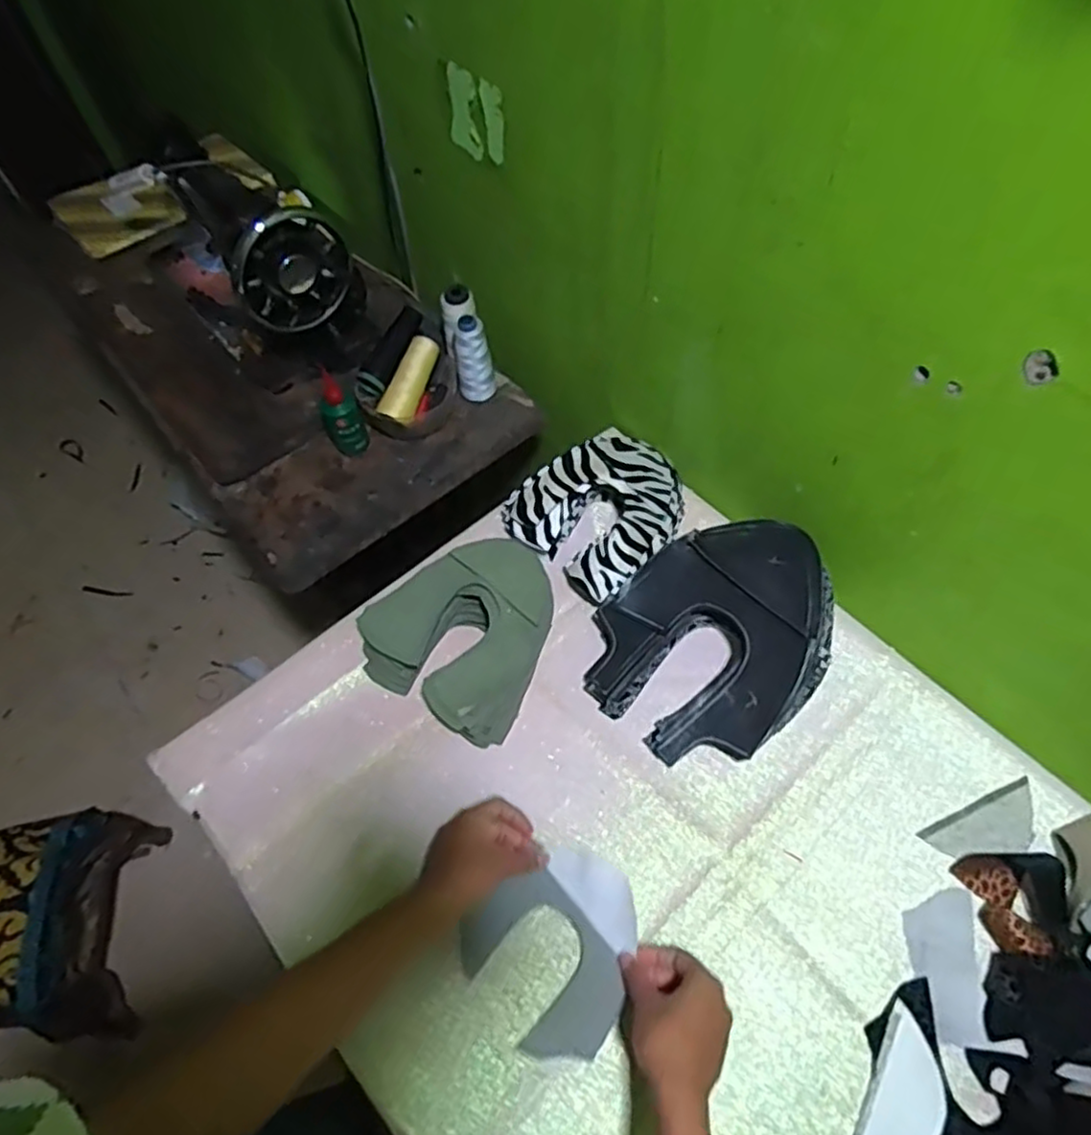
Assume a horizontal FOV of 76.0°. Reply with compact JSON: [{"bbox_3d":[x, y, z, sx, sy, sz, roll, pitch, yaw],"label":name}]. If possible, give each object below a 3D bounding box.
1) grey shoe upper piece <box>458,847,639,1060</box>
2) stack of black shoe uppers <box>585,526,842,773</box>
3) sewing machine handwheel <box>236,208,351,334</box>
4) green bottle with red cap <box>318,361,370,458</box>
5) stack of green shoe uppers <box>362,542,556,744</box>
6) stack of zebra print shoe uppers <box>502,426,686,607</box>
[{"bbox_3d":[0.014,0.305,0.561,0.136,0.039,0.131,-38,64,-18],"label":"grey shoe upper piece"},{"bbox_3d":[0.161,0.059,0.660,0.197,0.097,0.233,37,68,23],"label":"stack of black shoe uppers"},{"bbox_3d":[-0.288,-0.338,0.795,0.039,0.126,0.126,37,67,22],"label":"sewing machine handwheel"},{"bbox_3d":[-0.245,-0.184,0.824,0.041,0.096,0.052,-26,61,-11],"label":"green bottle with red cap"},{"bbox_3d":[-0.076,0.056,0.691,0.172,0.079,0.182,30,66,20],"label":"stack of green shoe uppers"},{"bbox_3d":[0.060,-0.067,0.750,0.165,0.063,0.176,37,68,23],"label":"stack of zebra print shoe uppers"}]

